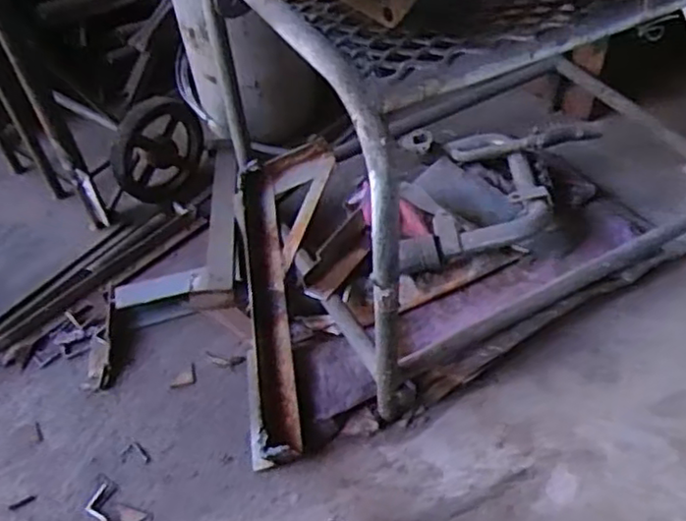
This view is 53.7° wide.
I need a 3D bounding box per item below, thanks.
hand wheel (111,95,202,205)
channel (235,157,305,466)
[{"bbox_3d":[-0.321,-0.196,1.187,0.035,0.174,0.181,15,73,42],"label":"hand wheel"},{"bbox_3d":[-0.111,0.063,0.957,0.068,0.062,0.442,-6,61,-3],"label":"channel"}]

